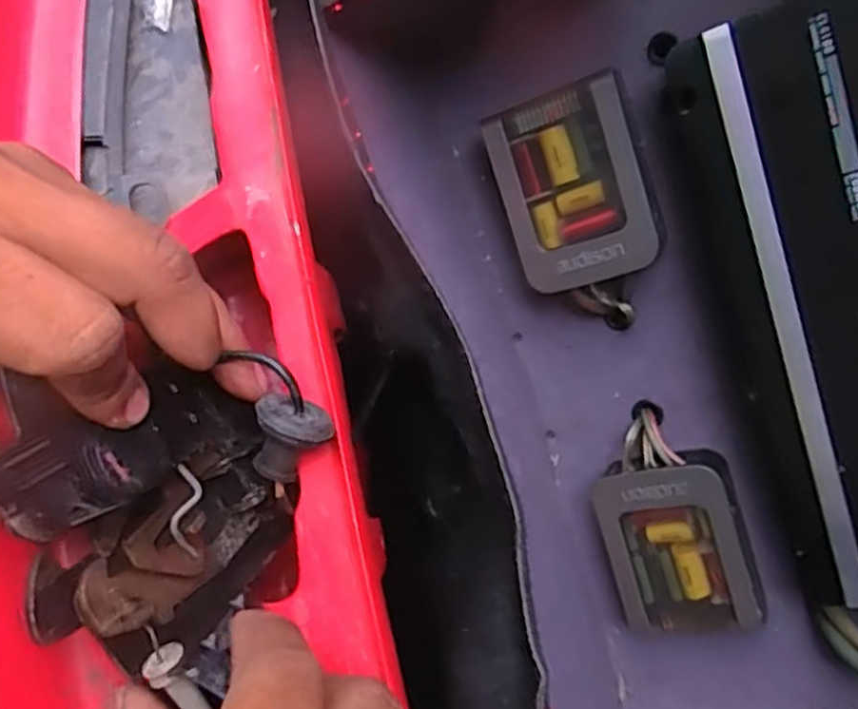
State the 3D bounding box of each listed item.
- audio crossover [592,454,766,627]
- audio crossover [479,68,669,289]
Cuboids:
[{"bbox_3d":[0.172,0.129,0.526,0.094,0.039,0.117,-13,101,30],"label":"audio crossover"},{"bbox_3d":[0.096,-0.107,0.490,0.092,0.030,0.120,-14,97,28],"label":"audio crossover"}]

